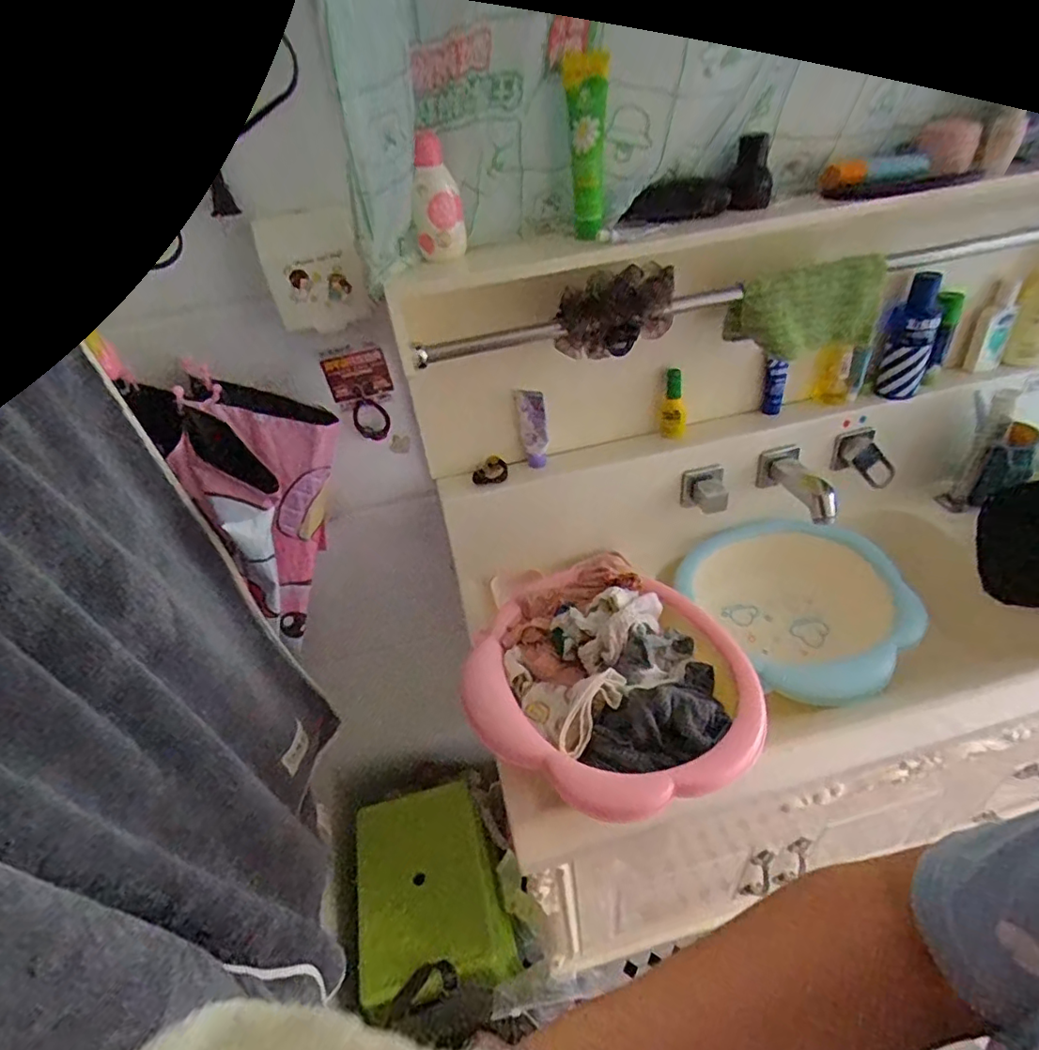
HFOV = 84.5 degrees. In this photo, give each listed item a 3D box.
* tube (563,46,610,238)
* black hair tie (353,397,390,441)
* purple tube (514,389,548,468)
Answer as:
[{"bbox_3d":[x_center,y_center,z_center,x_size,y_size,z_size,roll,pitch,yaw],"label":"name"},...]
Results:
[{"bbox_3d":[0.066,-0.365,0.557,0.038,0.150,0.028,-1,40,7],"label":"tube"},{"bbox_3d":[-0.188,-0.134,0.728,0.045,0.060,0.004,-6,40,2],"label":"black hair tie"},{"bbox_3d":[0.019,-0.128,0.769,0.035,0.125,0.020,-2,40,7],"label":"purple tube"}]

